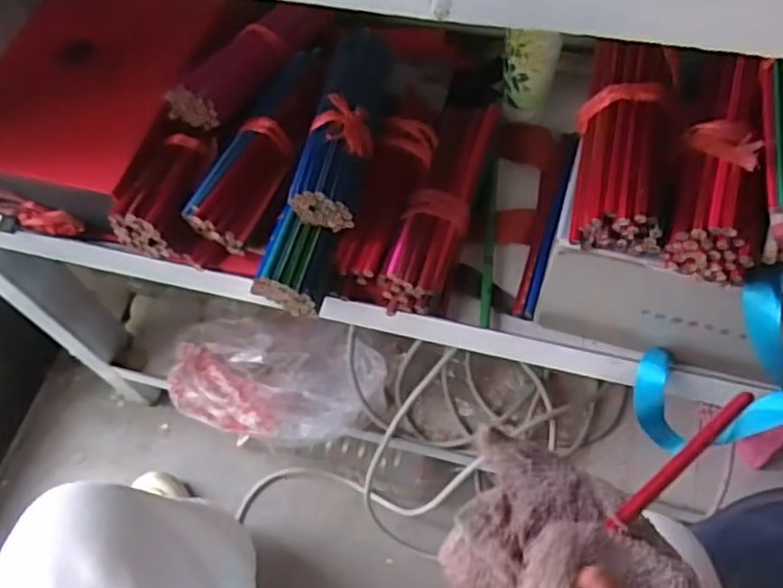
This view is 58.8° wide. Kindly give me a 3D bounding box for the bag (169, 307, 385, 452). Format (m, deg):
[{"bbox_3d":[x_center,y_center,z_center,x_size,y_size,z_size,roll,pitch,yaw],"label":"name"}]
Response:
[{"bbox_3d":[-0.135,0.095,0.829,0.251,0.059,0.156,12,64,10],"label":"bag"}]

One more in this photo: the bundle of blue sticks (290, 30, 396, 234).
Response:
[{"bbox_3d":[-0.033,-0.131,0.522,0.044,0.050,0.183,6,63,7],"label":"bundle of blue sticks"}]

